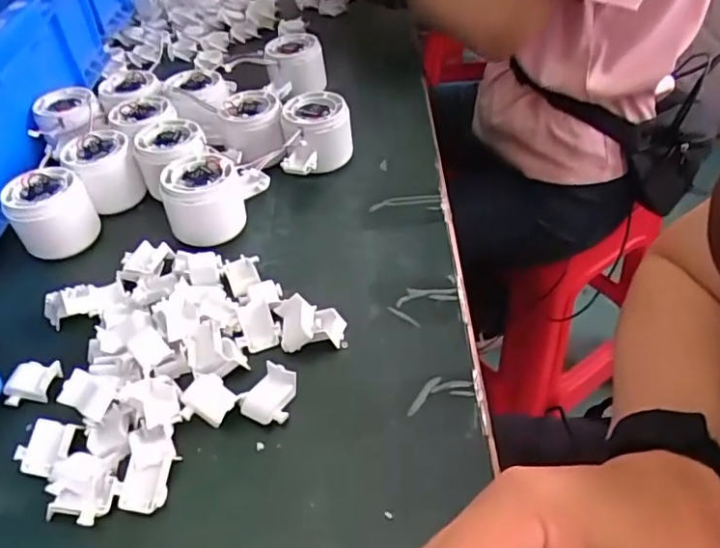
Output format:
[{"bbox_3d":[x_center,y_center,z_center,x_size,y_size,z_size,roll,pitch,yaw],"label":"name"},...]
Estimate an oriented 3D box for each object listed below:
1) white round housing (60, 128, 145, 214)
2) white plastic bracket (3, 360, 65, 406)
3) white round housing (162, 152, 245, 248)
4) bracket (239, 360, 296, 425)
[{"bbox_3d":[-0.217,-0.087,0.491,0.053,0.048,0.055,-29,49,-22],"label":"white round housing"},{"bbox_3d":[-0.204,0.067,0.363,0.030,0.012,0.025,0,45,5],"label":"white plastic bracket"},{"bbox_3d":[-0.120,-0.057,0.450,0.056,0.049,0.057,6,45,11],"label":"white round housing"},{"bbox_3d":[-0.052,0.070,0.340,0.027,0.016,0.031,14,48,19],"label":"bracket"}]

